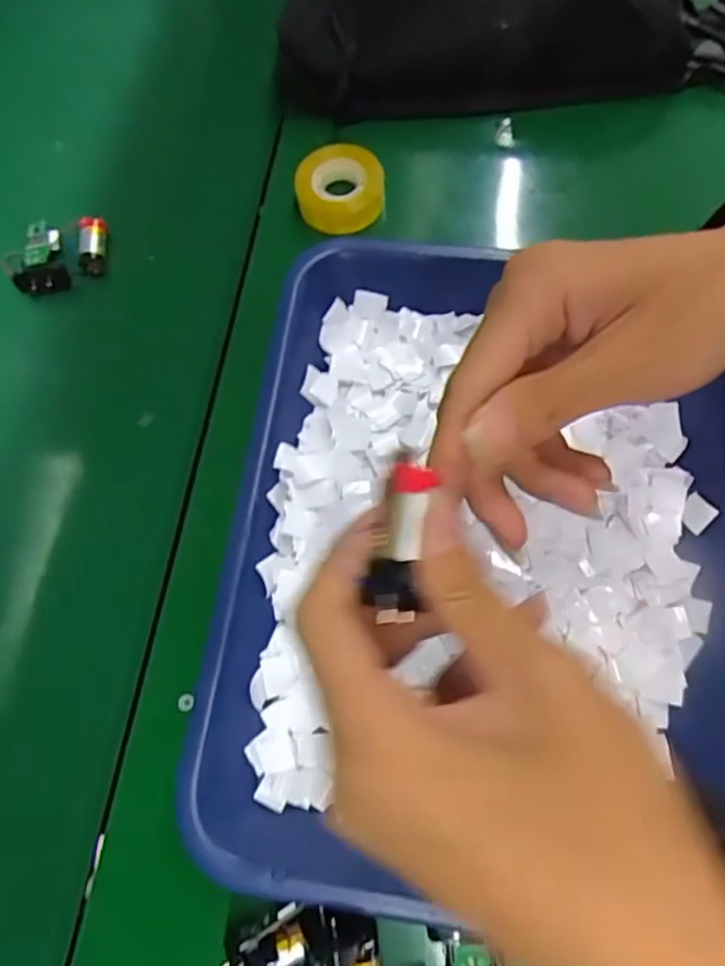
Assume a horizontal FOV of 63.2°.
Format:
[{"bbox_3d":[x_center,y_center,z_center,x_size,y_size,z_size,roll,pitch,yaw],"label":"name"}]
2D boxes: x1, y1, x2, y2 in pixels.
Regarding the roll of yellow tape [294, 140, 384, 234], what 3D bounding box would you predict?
[{"bbox_3d":[-0.015,-0.196,0.393,0.056,0.023,0.052,0,72,0],"label":"roll of yellow tape"}]

